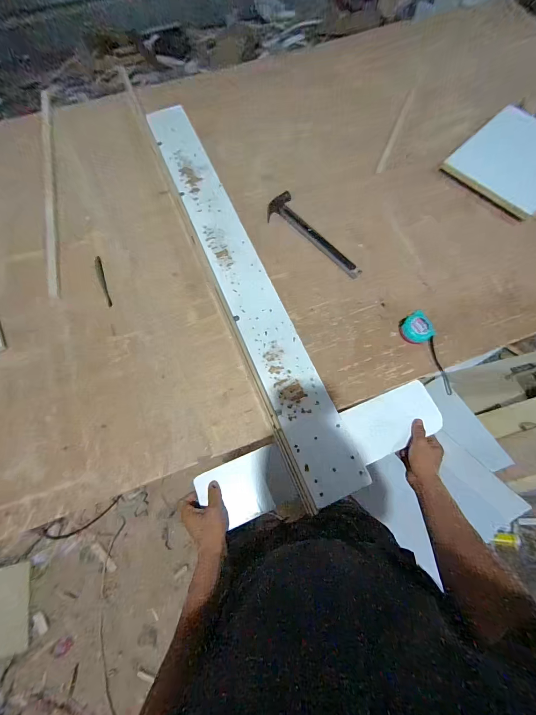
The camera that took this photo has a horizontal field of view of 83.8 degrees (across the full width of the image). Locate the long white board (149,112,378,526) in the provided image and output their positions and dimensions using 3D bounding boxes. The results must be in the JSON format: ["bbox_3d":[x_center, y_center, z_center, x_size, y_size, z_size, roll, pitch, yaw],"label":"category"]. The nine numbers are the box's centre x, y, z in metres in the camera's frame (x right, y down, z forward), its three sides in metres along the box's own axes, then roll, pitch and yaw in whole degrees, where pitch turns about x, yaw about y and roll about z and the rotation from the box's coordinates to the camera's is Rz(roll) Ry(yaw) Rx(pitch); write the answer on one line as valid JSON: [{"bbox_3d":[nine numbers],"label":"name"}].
[{"bbox_3d":[-0.072,-0.228,0.743,0.146,0.033,1.134,-21,73,-9],"label":"long white board"}]

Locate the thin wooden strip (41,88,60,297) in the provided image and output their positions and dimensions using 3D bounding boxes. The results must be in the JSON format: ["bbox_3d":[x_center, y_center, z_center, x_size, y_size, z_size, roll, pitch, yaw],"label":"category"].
[{"bbox_3d":[-0.631,-0.510,0.856,0.032,0.015,0.786,-14,74,-5],"label":"thin wooden strip"}]

